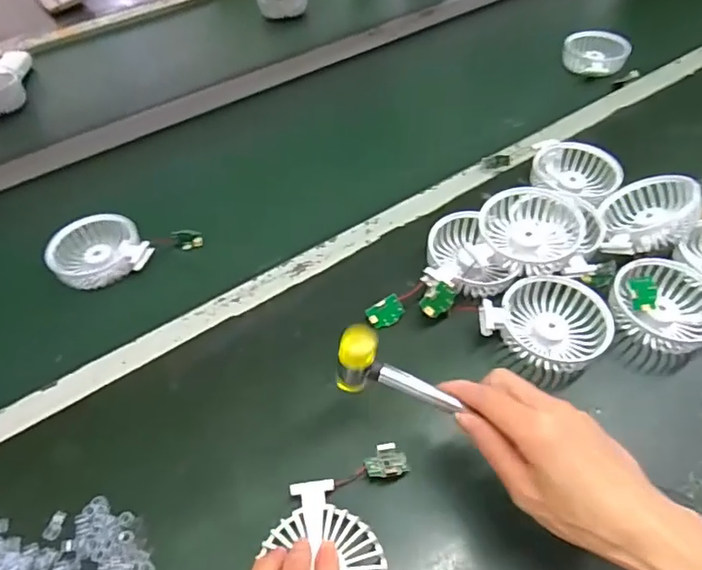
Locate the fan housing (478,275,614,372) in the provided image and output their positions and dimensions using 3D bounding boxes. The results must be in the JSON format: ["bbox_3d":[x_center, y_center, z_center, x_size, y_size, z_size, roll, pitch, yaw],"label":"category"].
[{"bbox_3d":[0.172,0.032,0.470,0.105,0.036,0.080,11,52,12],"label":"fan housing"}]

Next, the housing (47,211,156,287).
[{"bbox_3d":[-0.275,-0.041,0.577,0.100,0.030,0.086,-18,52,-12],"label":"housing"}]

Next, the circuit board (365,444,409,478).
[{"bbox_3d":[0.027,0.133,0.394,0.032,0.014,0.022,-3,50,0],"label":"circuit board"}]

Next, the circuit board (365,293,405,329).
[{"bbox_3d":[0.032,0.026,0.481,0.033,0.005,0.023,-30,91,-1],"label":"circuit board"}]

